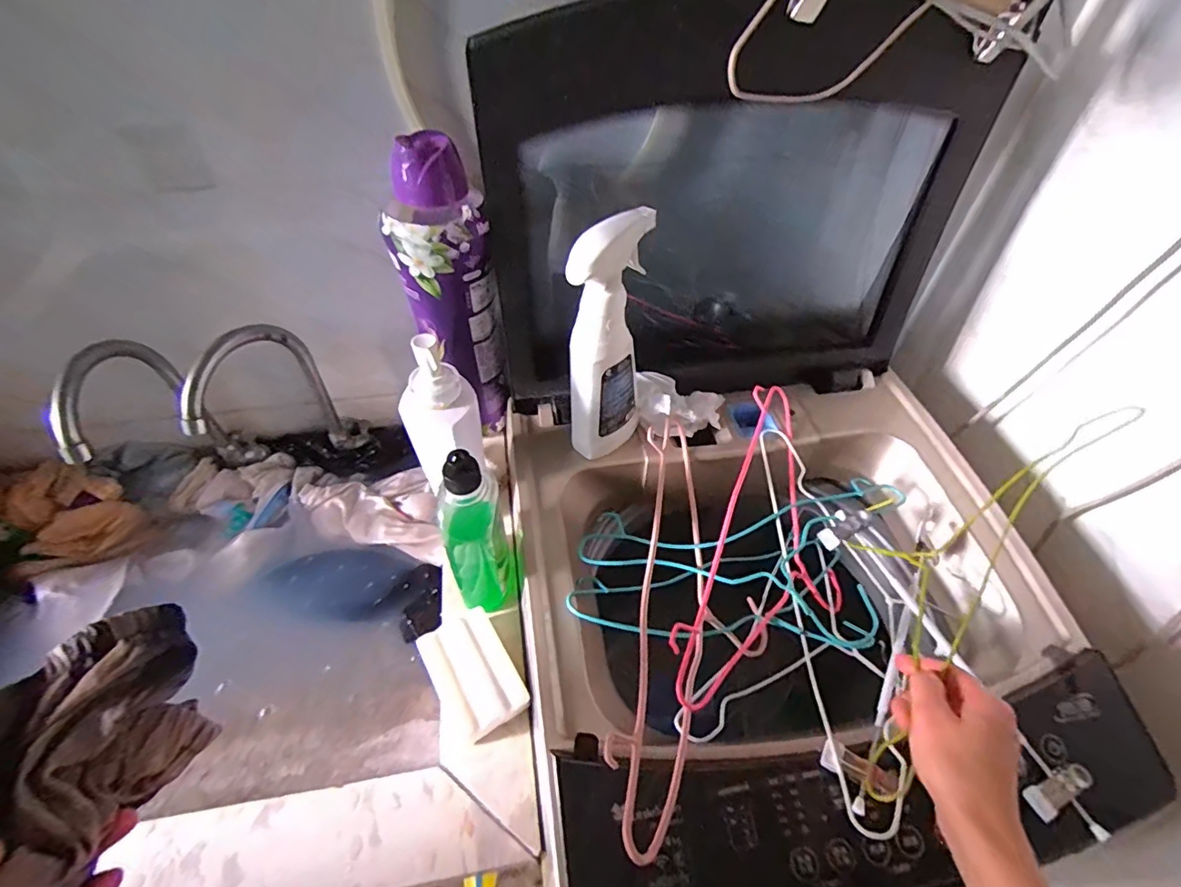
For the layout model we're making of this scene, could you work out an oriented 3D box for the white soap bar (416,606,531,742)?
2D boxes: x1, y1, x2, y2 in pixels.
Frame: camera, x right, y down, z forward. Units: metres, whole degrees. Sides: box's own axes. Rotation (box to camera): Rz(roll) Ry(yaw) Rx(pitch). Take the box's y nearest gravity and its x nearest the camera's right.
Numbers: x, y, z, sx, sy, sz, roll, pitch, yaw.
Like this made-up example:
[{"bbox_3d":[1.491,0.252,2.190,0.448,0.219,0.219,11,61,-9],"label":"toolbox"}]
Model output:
[{"bbox_3d":[-0.108,0.214,0.499,0.069,0.029,0.107,-26,54,-23],"label":"white soap bar"}]

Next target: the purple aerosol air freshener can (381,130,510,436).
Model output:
[{"bbox_3d":[-0.159,-0.155,0.587,0.110,0.311,0.076,6,49,4],"label":"purple aerosol air freshener can"}]

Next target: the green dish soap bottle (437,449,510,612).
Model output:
[{"bbox_3d":[-0.105,0.083,0.484,0.052,0.186,0.064,-7,49,-8],"label":"green dish soap bottle"}]

